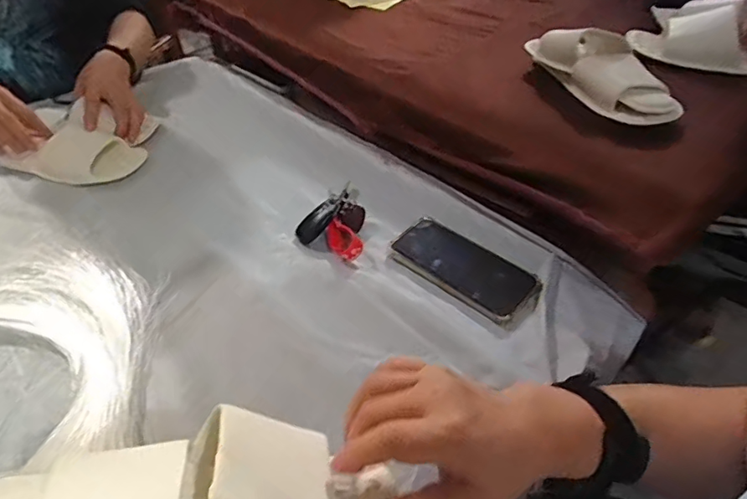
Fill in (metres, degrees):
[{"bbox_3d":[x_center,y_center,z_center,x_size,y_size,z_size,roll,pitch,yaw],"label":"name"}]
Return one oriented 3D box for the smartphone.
[{"bbox_3d":[0.105,0.020,0.582,0.170,0.013,0.084,31,51,29],"label":"smartphone"}]

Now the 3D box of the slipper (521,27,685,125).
[{"bbox_3d":[0.304,-0.249,0.683,0.093,0.061,0.238,-15,45,-14],"label":"slipper"}]

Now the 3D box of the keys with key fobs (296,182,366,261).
[{"bbox_3d":[-0.053,-0.036,0.633,0.080,0.034,0.117,-1,43,0],"label":"keys with key fobs"}]

